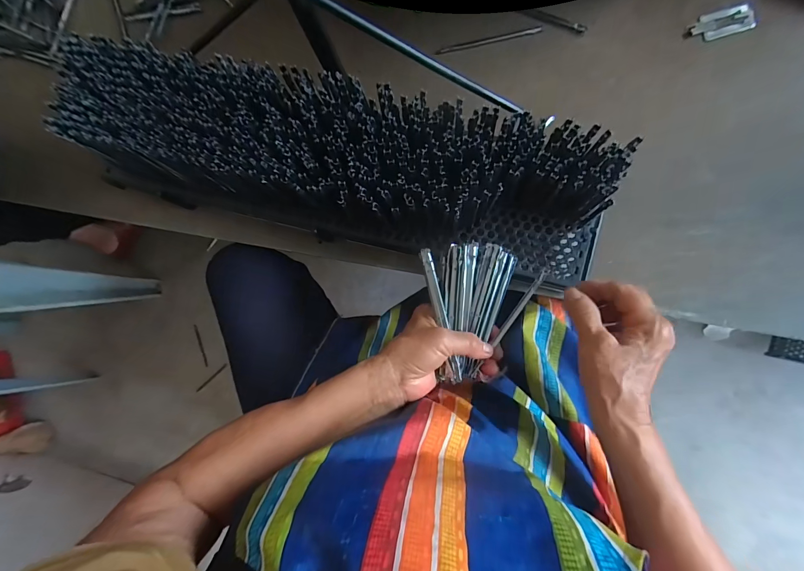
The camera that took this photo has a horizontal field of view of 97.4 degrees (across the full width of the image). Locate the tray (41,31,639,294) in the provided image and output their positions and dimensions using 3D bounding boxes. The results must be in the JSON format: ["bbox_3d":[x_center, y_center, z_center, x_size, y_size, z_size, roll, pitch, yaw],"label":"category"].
[{"bbox_3d":[-0.077,-0.129,0.375,0.585,0.098,0.145,13,91,10],"label":"tray"}]

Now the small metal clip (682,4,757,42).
[{"bbox_3d":[0.378,-0.313,0.422,0.071,0.005,0.033,-10,87,9],"label":"small metal clip"}]

